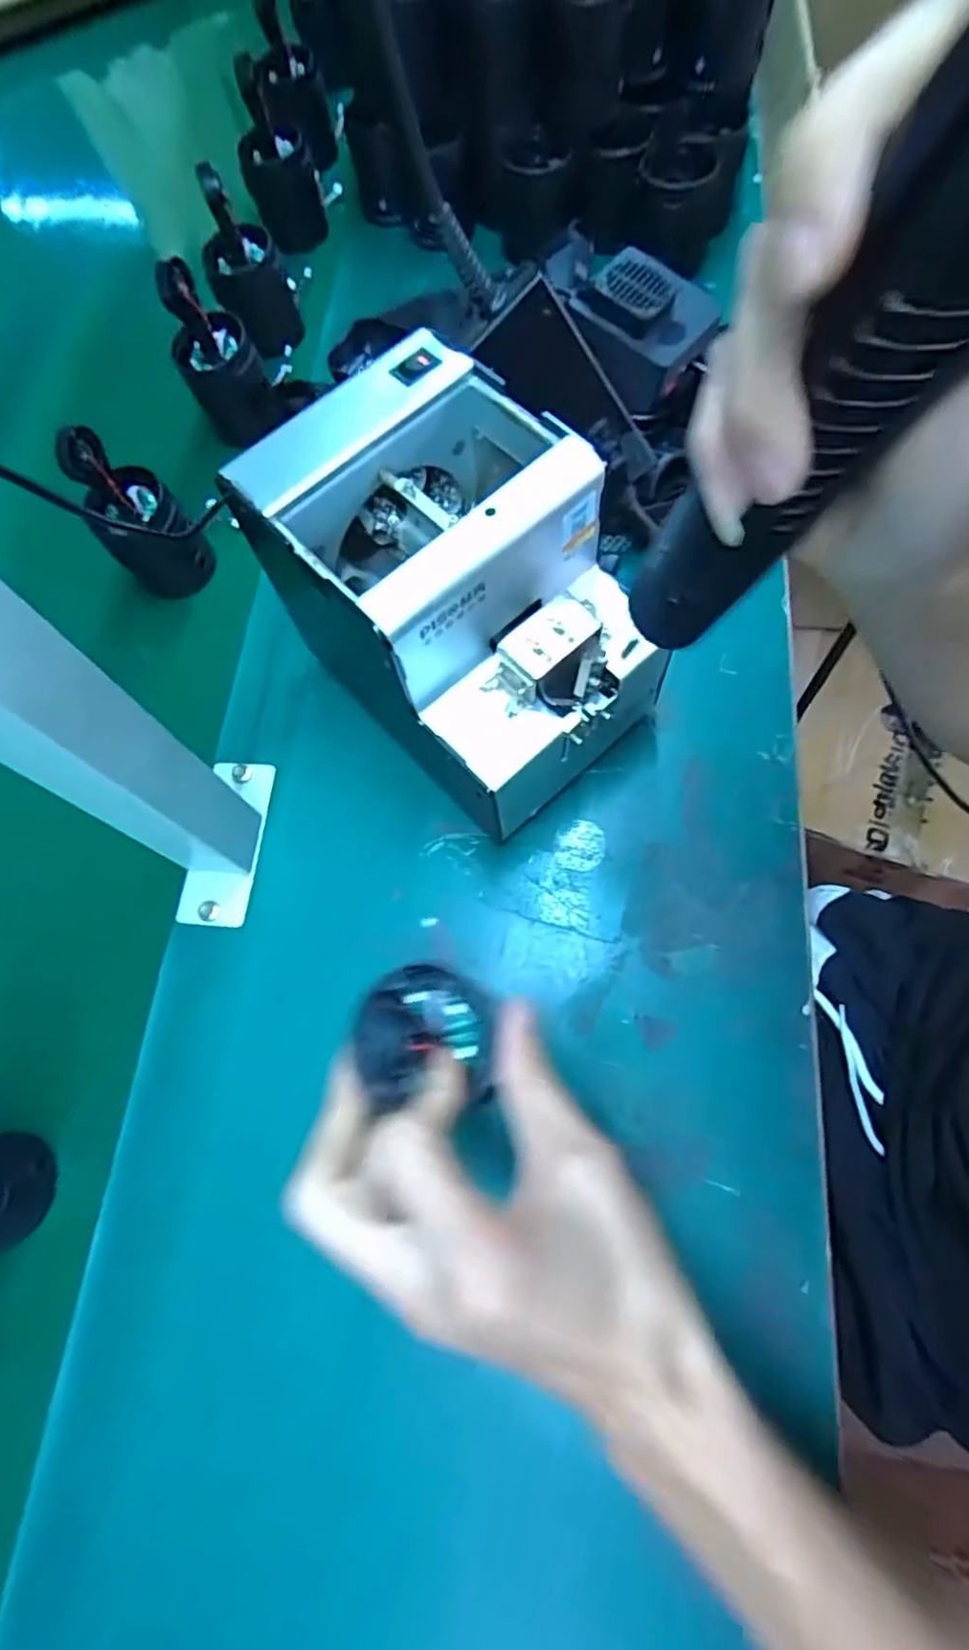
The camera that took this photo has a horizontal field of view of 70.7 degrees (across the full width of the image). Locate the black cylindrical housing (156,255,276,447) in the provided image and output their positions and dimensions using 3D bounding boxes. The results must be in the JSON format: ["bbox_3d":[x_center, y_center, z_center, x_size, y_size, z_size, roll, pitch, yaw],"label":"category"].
[{"bbox_3d":[-0.185,-0.320,0.474,0.055,0.106,0.050,-27,69,-6],"label":"black cylindrical housing"}]

